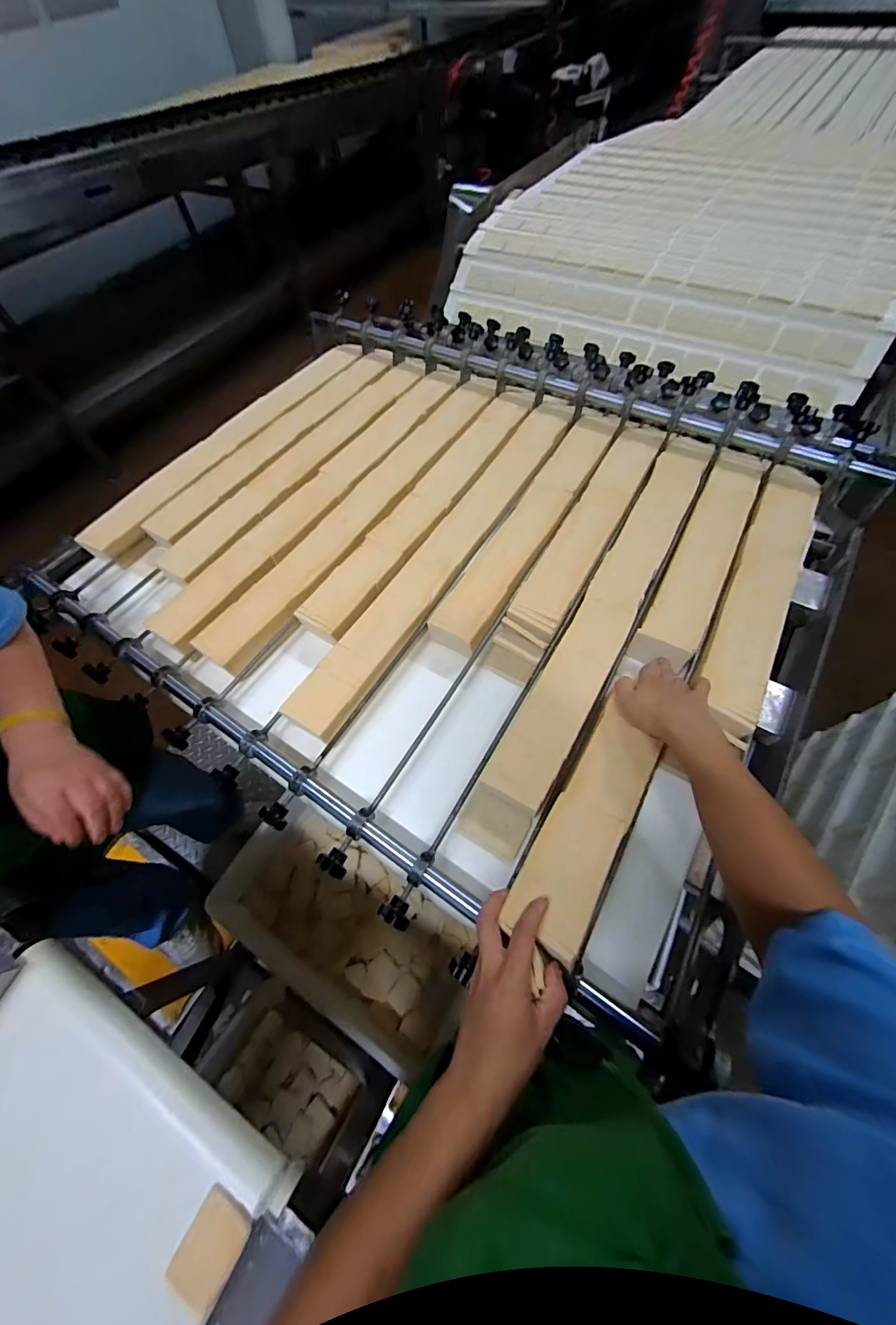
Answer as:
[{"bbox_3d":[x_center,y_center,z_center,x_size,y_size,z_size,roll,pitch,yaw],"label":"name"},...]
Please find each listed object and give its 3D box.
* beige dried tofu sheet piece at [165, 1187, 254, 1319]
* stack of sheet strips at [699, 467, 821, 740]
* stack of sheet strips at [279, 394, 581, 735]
[{"bbox_3d":[-0.227,0.557,0.411,0.053,0.008,0.067,24,65,16],"label":"beige dried tofu sheet piece"},{"bbox_3d":[0.457,-0.128,0.615,0.077,0.025,0.502,26,65,16],"label":"stack of sheet strips"},{"bbox_3d":[0.007,-0.201,0.707,0.101,0.023,0.738,27,66,17],"label":"stack of sheet strips"}]

